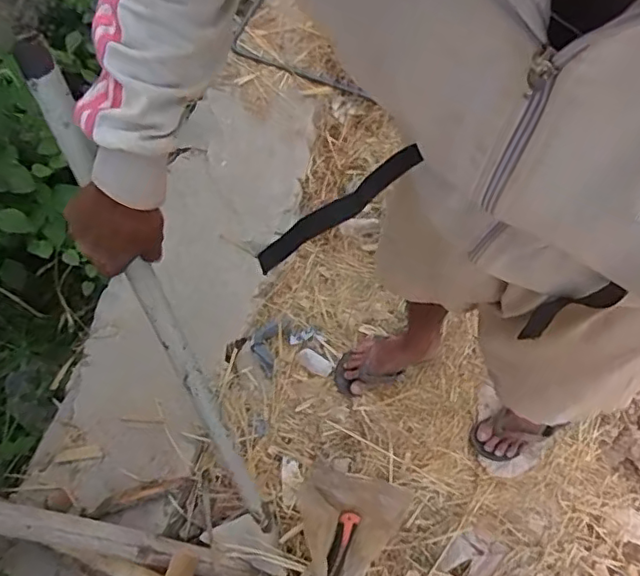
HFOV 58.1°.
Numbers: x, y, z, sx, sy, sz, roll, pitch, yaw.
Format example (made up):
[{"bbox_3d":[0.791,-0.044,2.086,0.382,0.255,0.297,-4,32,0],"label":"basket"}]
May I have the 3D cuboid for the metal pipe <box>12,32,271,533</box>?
[{"bbox_3d":[-0.175,0.096,0.748,0.033,0.821,0.036,-20,40,-7],"label":"metal pipe"}]

